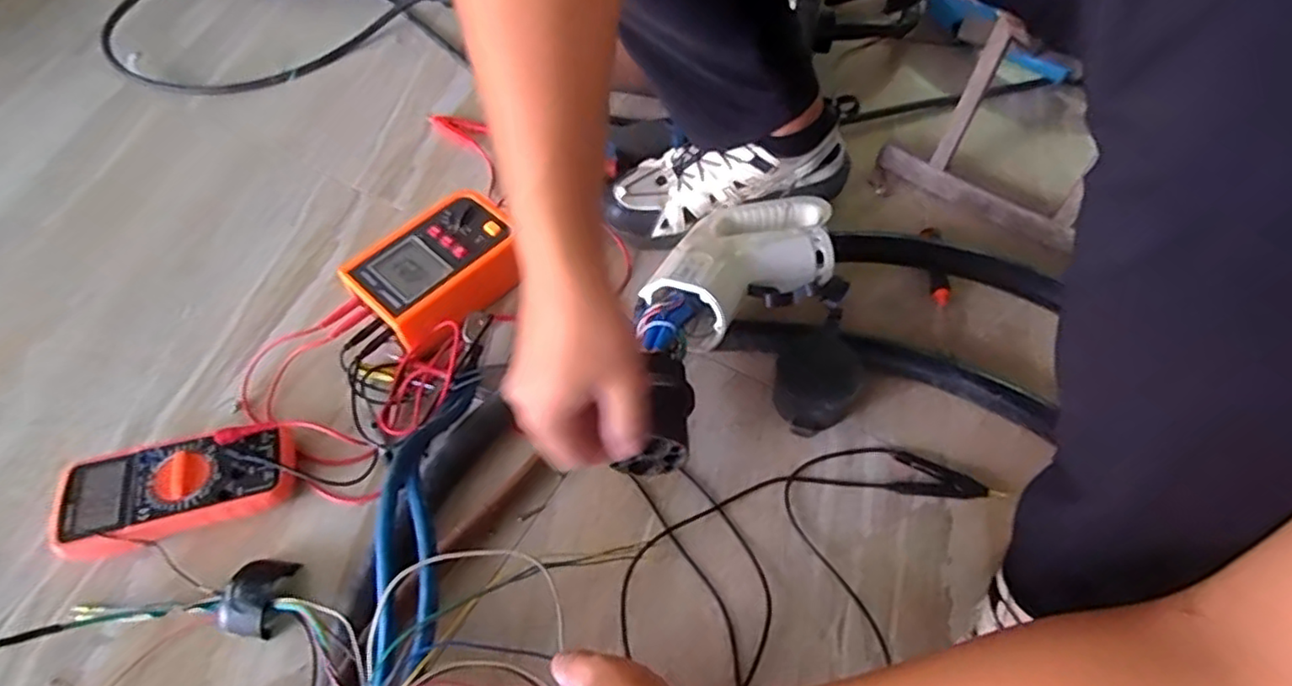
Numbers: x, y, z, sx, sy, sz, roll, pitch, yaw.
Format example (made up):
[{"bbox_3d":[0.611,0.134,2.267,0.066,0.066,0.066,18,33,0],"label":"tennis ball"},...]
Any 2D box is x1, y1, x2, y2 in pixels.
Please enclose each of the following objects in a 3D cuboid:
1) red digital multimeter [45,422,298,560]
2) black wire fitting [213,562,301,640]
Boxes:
[{"bbox_3d":[-0.385,0.120,0.550,0.184,0.045,0.084,-13,57,-6],"label":"red digital multimeter"},{"bbox_3d":[-0.301,0.193,0.506,0.045,0.032,0.056,13,59,11],"label":"black wire fitting"}]

